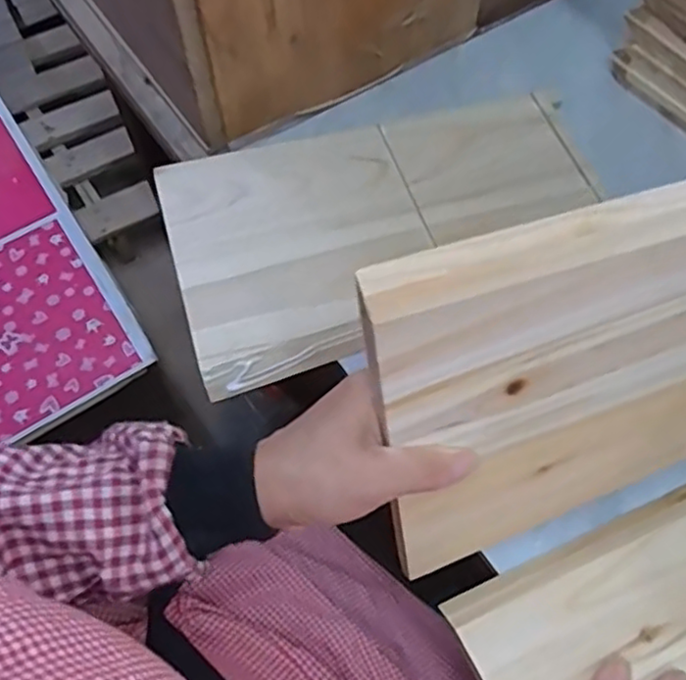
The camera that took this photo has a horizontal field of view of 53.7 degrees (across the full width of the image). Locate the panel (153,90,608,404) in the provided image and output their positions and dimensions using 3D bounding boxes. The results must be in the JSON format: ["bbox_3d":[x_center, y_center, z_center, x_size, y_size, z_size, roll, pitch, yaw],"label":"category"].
[{"bbox_3d":[0.040,-0.099,0.559,0.348,0.019,0.206,-16,63,-7],"label":"panel"}]

